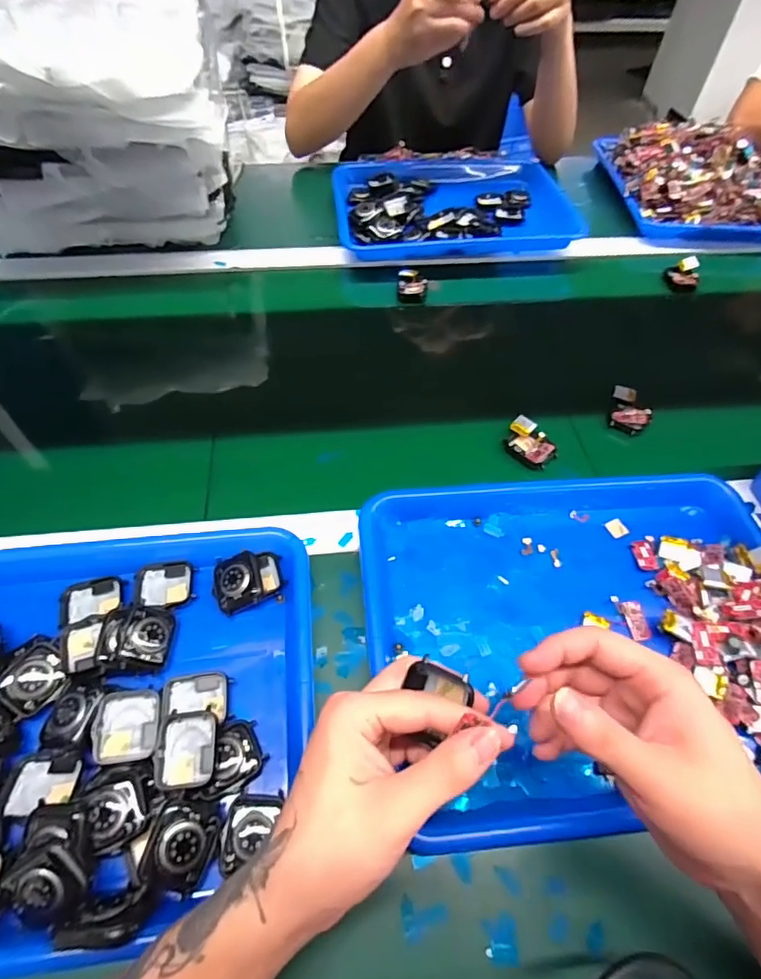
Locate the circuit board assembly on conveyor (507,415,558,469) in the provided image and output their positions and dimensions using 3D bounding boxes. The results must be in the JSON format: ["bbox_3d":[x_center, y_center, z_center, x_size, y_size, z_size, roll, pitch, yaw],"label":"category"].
[{"bbox_3d":[0.148,-0.047,0.496,0.037,0.012,0.053,-35,64,-23],"label":"circuit board assembly on conveyor"}]

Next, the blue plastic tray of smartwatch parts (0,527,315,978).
[{"bbox_3d":[-0.211,0.144,0.329,0.329,0.034,0.259,-4,56,-5],"label":"blue plastic tray of smartwatch parts"}]

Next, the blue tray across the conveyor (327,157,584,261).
[{"bbox_3d":[0.105,-0.429,0.743,0.343,0.035,0.251,-7,56,-7],"label":"blue tray across the conveyor"}]

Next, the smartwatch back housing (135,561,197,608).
[{"bbox_3d":[-0.172,0.076,0.401,0.044,0.007,0.040,-3,56,-5],"label":"smartwatch back housing"}]

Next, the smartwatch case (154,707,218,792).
[{"bbox_3d":[-0.122,0.166,0.319,0.036,0.014,0.043,-4,56,-5],"label":"smartwatch case"}]

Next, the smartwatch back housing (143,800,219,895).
[{"bbox_3d":[-0.116,0.206,0.290,0.034,0.011,0.041,26,54,-18],"label":"smartwatch back housing"}]

